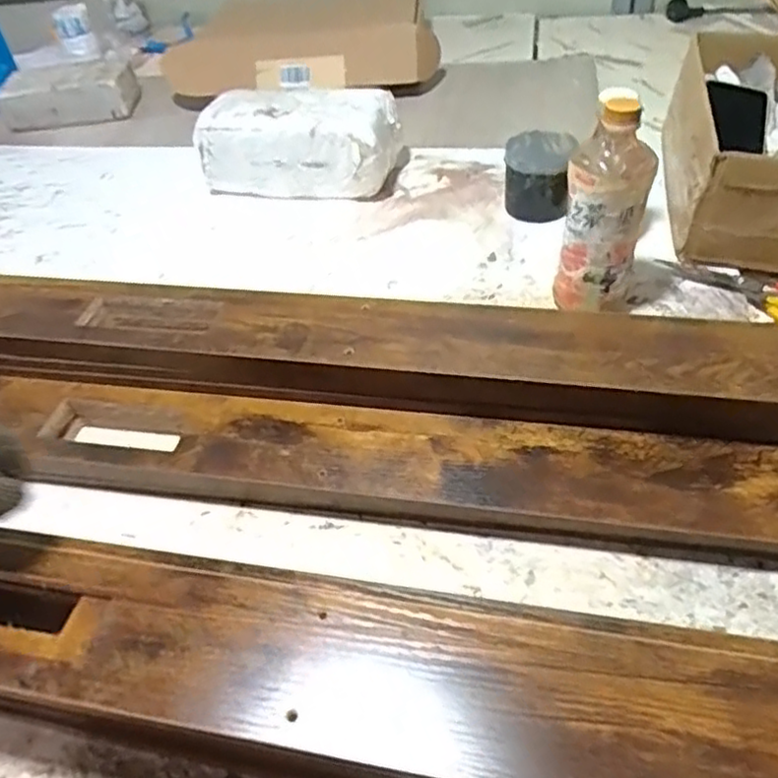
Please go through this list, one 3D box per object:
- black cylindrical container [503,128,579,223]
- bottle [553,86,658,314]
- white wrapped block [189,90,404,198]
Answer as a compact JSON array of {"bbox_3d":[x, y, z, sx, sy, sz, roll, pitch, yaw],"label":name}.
[{"bbox_3d":[0.181,-0.254,0.804,0.083,0.074,0.088,9,48,15],"label":"black cylindrical container"},{"bbox_3d":[0.197,-0.152,0.615,0.073,0.205,0.056,7,48,13],"label":"bottle"},{"bbox_3d":[-0.119,-0.314,0.860,0.244,0.126,0.110,4,47,10],"label":"white wrapped block"}]

